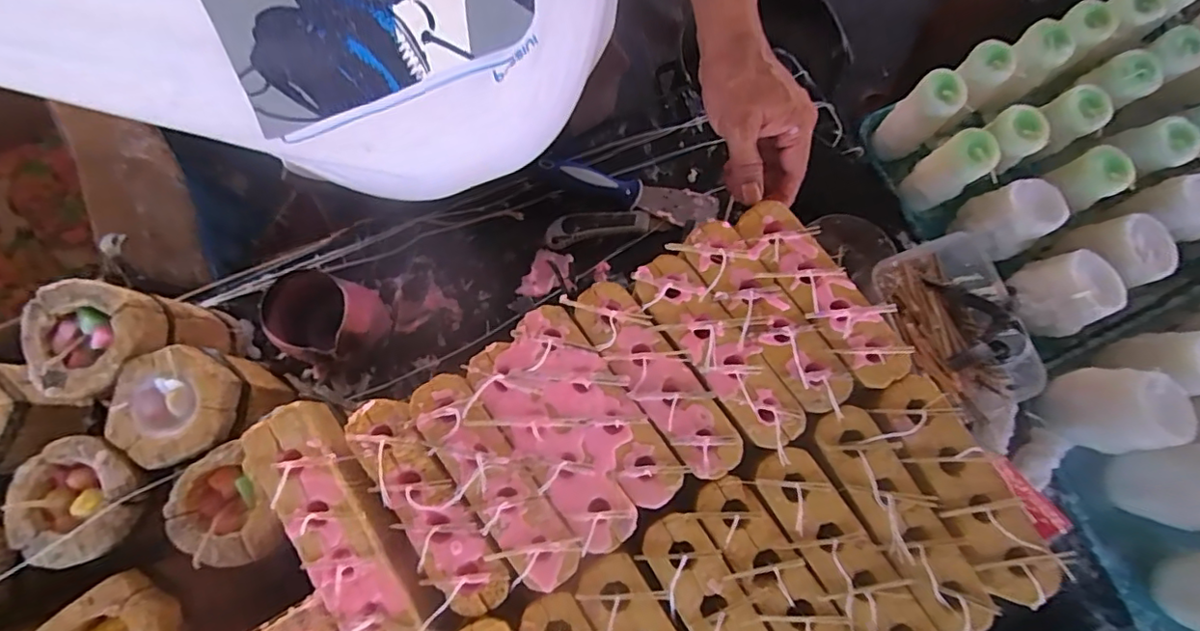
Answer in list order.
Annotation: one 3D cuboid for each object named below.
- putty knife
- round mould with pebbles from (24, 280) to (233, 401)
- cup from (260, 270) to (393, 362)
[{"bbox_3d":[0.031,-0.140,0.660,0.211,0.017,0.044,12,77,1],"label":"putty knife"},{"bbox_3d":[-0.423,0.029,0.531,0.088,0.139,0.101,-4,78,-2],"label":"round mould with pebbles"},{"bbox_3d":[-0.269,0.003,0.577,0.080,0.107,0.076,0,77,-2],"label":"cup"}]

